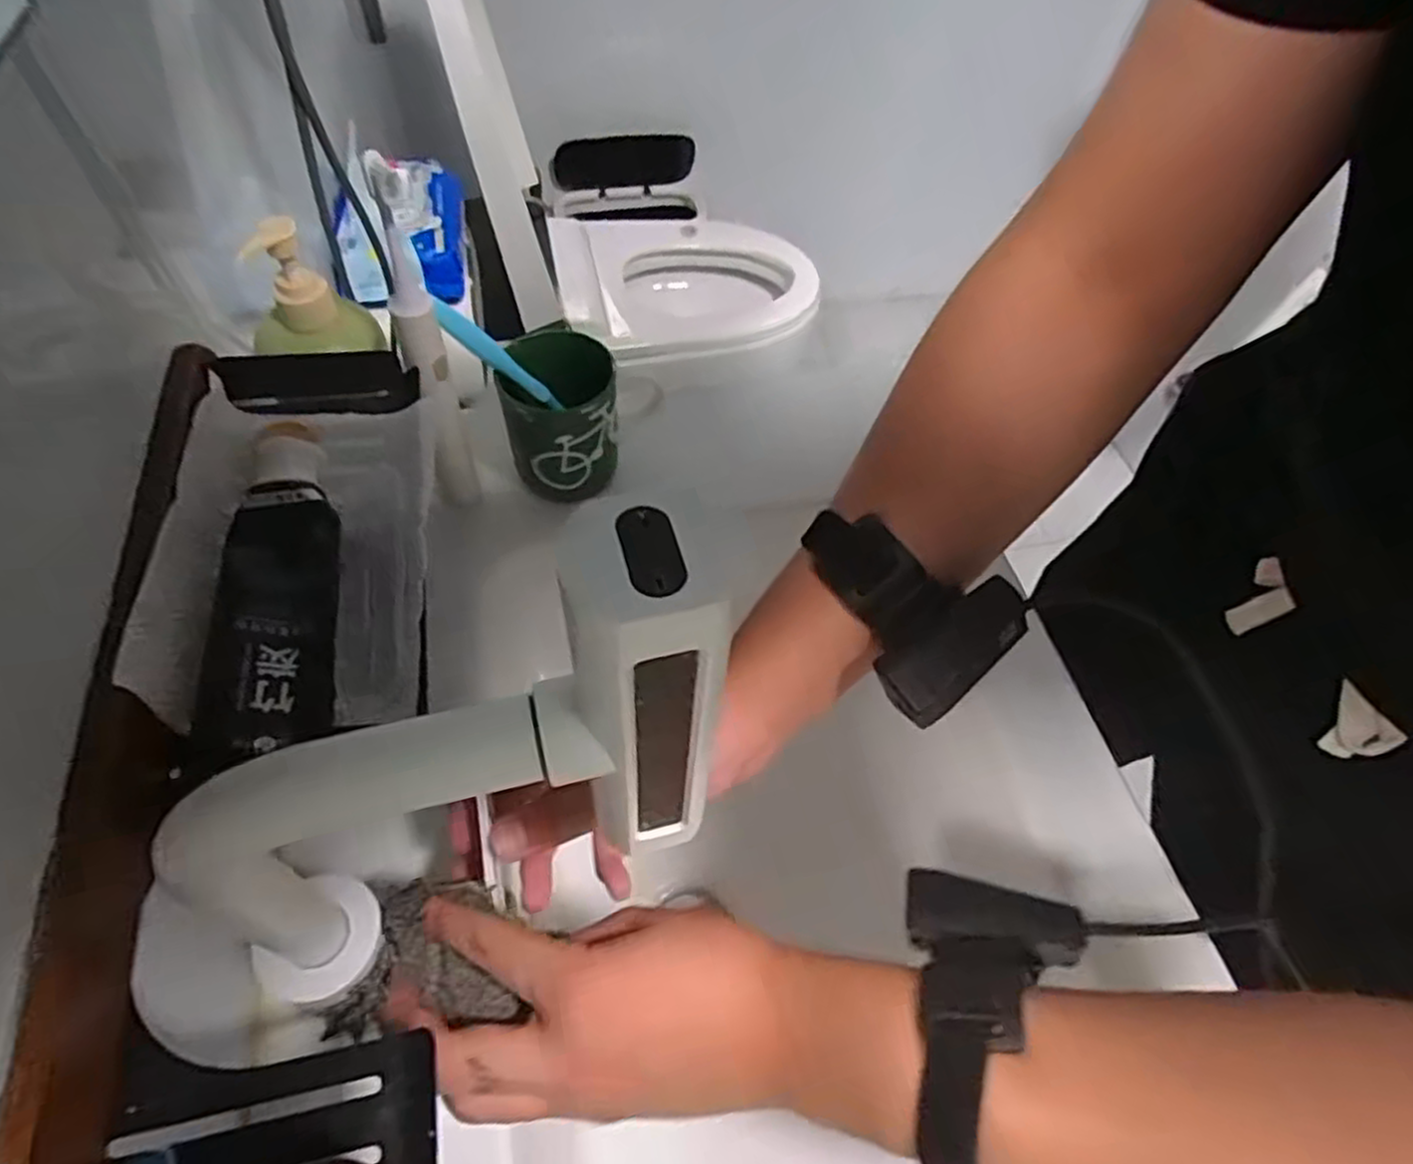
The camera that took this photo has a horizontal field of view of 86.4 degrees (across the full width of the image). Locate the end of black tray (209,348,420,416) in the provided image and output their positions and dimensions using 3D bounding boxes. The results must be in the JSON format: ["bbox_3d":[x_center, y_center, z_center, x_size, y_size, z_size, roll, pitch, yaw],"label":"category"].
[{"bbox_3d":[-0.221,-0.116,0.434,0.101,0.024,0.043,-8,56,-8],"label":"end of black tray"}]

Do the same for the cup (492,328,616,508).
[{"bbox_3d":[-0.105,-0.117,0.542,0.075,0.103,0.080,1,56,-2],"label":"cup"}]

